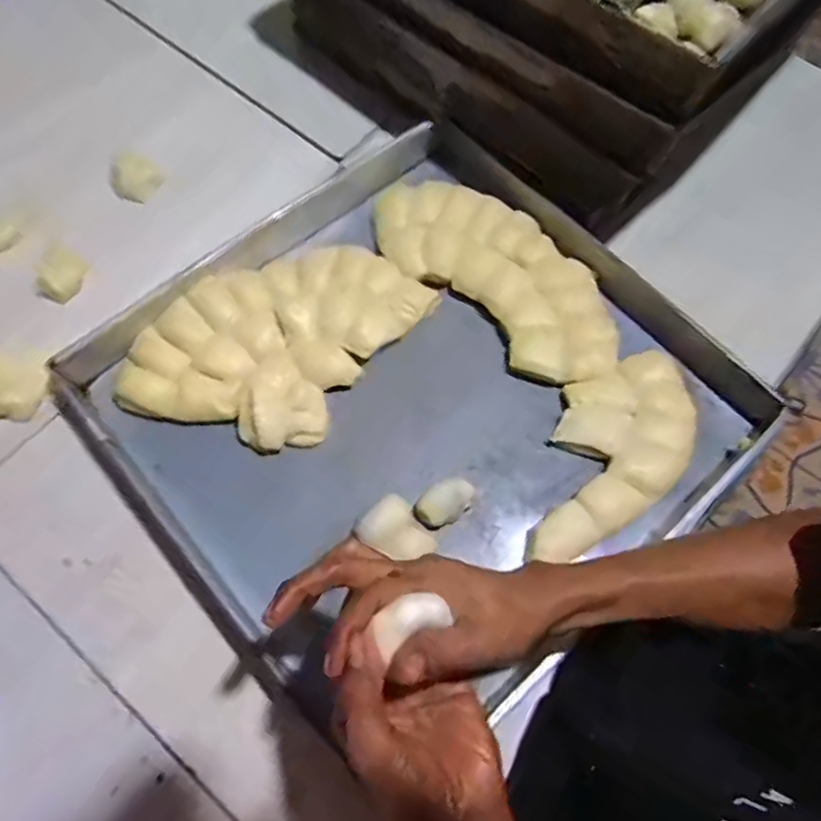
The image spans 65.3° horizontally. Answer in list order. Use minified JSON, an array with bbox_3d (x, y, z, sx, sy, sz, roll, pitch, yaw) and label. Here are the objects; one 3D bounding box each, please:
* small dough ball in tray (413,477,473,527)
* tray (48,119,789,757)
[{"bbox_3d":[0.028,0.076,0.534,0.049,0.015,0.032,-38,72,-15],"label":"small dough ball in tray"},{"bbox_3d":[-0.001,-0.013,0.576,0.484,0.049,0.466,42,73,13],"label":"tray"}]

